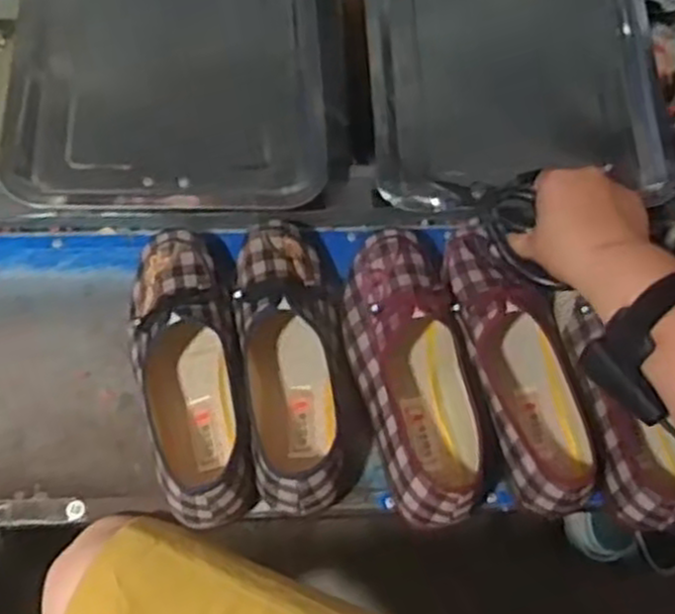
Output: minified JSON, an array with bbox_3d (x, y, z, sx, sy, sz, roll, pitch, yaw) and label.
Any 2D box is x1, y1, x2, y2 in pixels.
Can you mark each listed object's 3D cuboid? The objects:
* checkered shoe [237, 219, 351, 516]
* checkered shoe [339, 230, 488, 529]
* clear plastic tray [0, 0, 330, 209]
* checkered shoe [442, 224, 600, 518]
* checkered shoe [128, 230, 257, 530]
[{"bbox_3d":[-0.032,0.038,0.596,0.082,0.075,0.236,-8,68,-5],"label":"checkered shoe"},{"bbox_3d":[0.058,0.048,0.592,0.088,0.072,0.235,-11,68,-6],"label":"checkered shoe"},{"bbox_3d":[-0.152,-0.243,0.718,0.269,0.058,0.338,-1,67,-2],"label":"clear plastic tray"},{"bbox_3d":[0.141,0.039,0.594,0.081,0.063,0.236,-8,68,-5],"label":"checkered shoe"},{"bbox_3d":[-0.115,0.049,0.591,0.082,0.079,0.238,-10,68,-5],"label":"checkered shoe"}]

